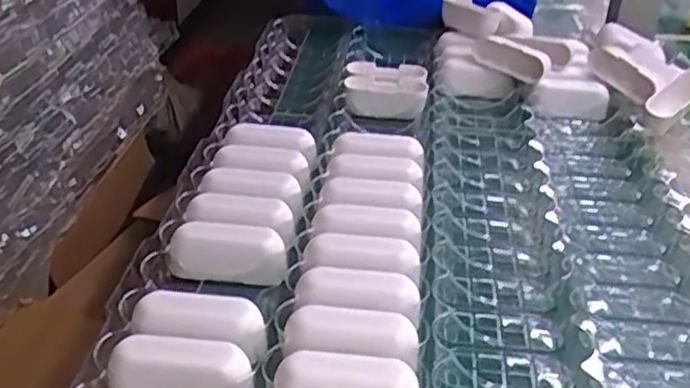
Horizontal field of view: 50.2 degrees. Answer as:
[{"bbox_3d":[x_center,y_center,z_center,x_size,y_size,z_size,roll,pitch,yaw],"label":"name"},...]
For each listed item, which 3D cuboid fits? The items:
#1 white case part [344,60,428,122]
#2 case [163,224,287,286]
[{"bbox_3d":[0.033,-0.086,0.602,0.064,0.027,0.073,4,31,2],"label":"white case part"},{"bbox_3d":[-0.065,0.034,0.403,0.064,0.024,0.025,4,31,2],"label":"case"}]

